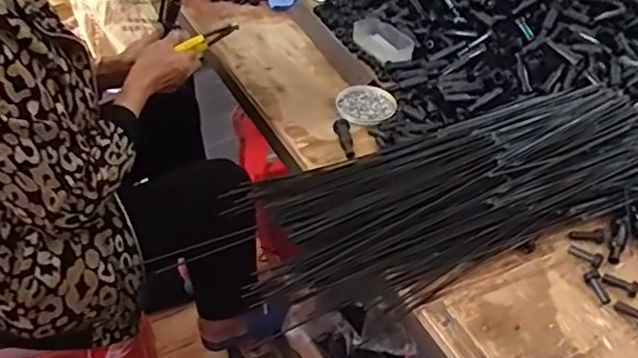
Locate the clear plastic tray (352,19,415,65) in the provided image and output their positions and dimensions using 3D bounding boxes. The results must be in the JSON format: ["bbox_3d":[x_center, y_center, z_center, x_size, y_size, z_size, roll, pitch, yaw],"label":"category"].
[{"bbox_3d":[0.112,-0.245,1.061,0.069,0.023,0.141,-34,46,-7],"label":"clear plastic tray"}]

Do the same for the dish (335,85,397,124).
[{"bbox_3d":[0.072,-0.117,0.927,0.090,0.007,0.091,0,41,0],"label":"dish"}]

